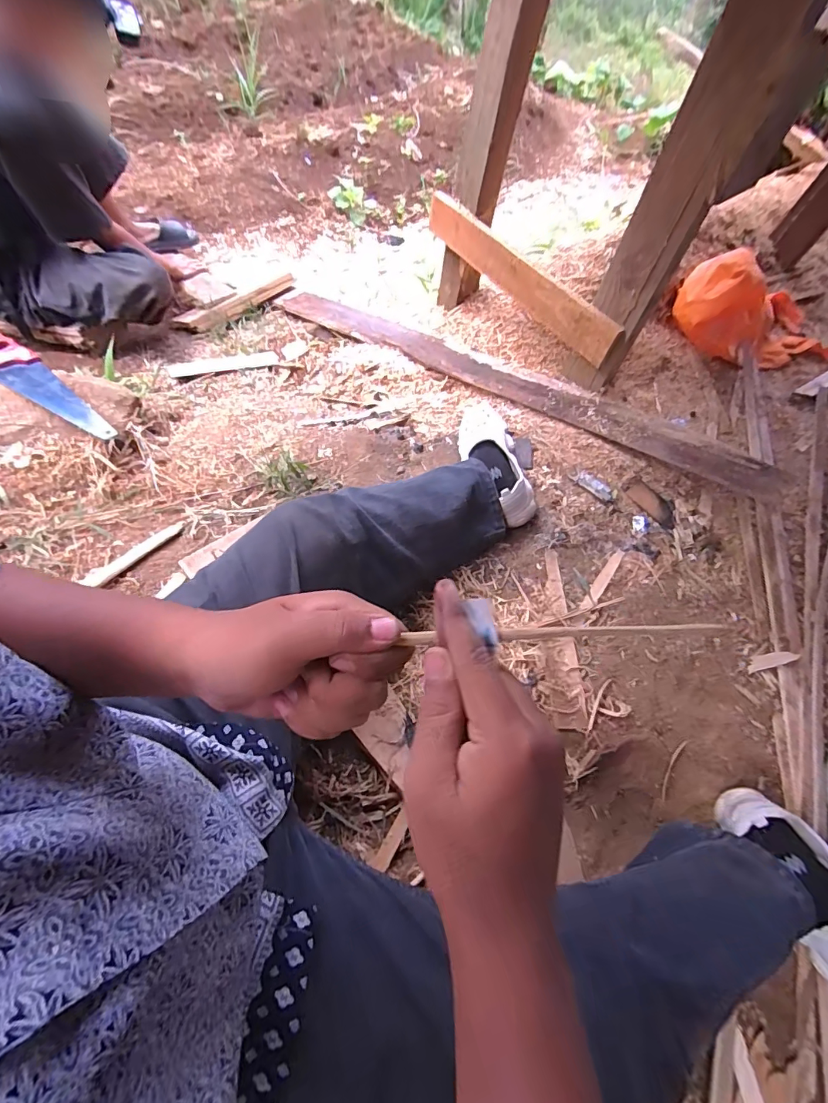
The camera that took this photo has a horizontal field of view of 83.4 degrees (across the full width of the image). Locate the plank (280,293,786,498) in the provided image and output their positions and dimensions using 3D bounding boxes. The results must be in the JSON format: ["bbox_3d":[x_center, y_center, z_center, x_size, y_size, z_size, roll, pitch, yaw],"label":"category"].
[{"bbox_3d":[0.156,-0.488,1.234,1.467,0.040,0.135,34,69,29],"label":"plank"}]

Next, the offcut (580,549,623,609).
[{"bbox_3d":[0.345,0.050,0.846,0.022,0.004,0.151,33,62,16],"label":"offcut"}]

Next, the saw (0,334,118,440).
[{"bbox_3d":[-0.740,-0.333,0.918,0.419,0.025,0.090,32,69,13],"label":"saw"}]

